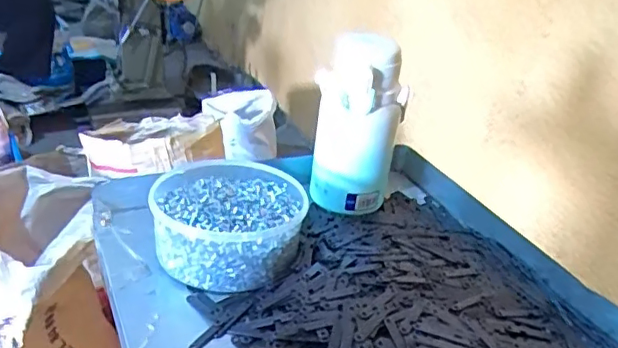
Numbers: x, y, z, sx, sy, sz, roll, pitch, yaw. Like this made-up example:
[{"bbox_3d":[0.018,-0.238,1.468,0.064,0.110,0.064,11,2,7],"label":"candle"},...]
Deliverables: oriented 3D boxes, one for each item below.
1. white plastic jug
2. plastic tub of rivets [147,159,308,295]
[{"bbox_3d":[0.057,-0.058,0.670,0.099,0.194,0.083,8,27,7],"label":"white plastic jug"},{"bbox_3d":[-0.081,0.043,0.594,0.151,0.055,0.159,0,28,-9],"label":"plastic tub of rivets"}]

